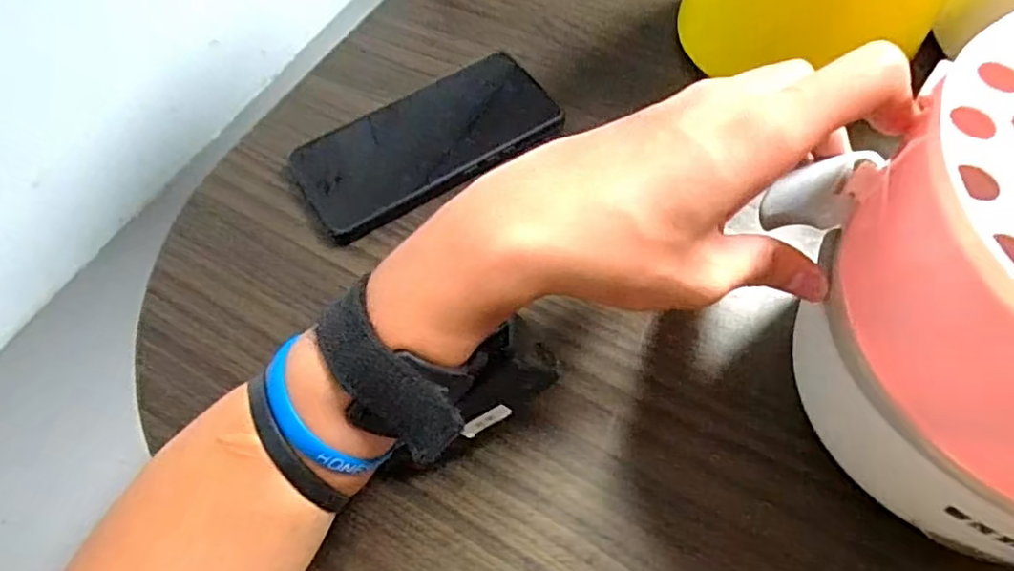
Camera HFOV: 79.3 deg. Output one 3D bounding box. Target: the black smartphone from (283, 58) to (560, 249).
[{"bbox_3d":[-0.050,-0.095,0.393,0.170,0.010,0.072,-34,65,-15],"label":"black smartphone"}]

